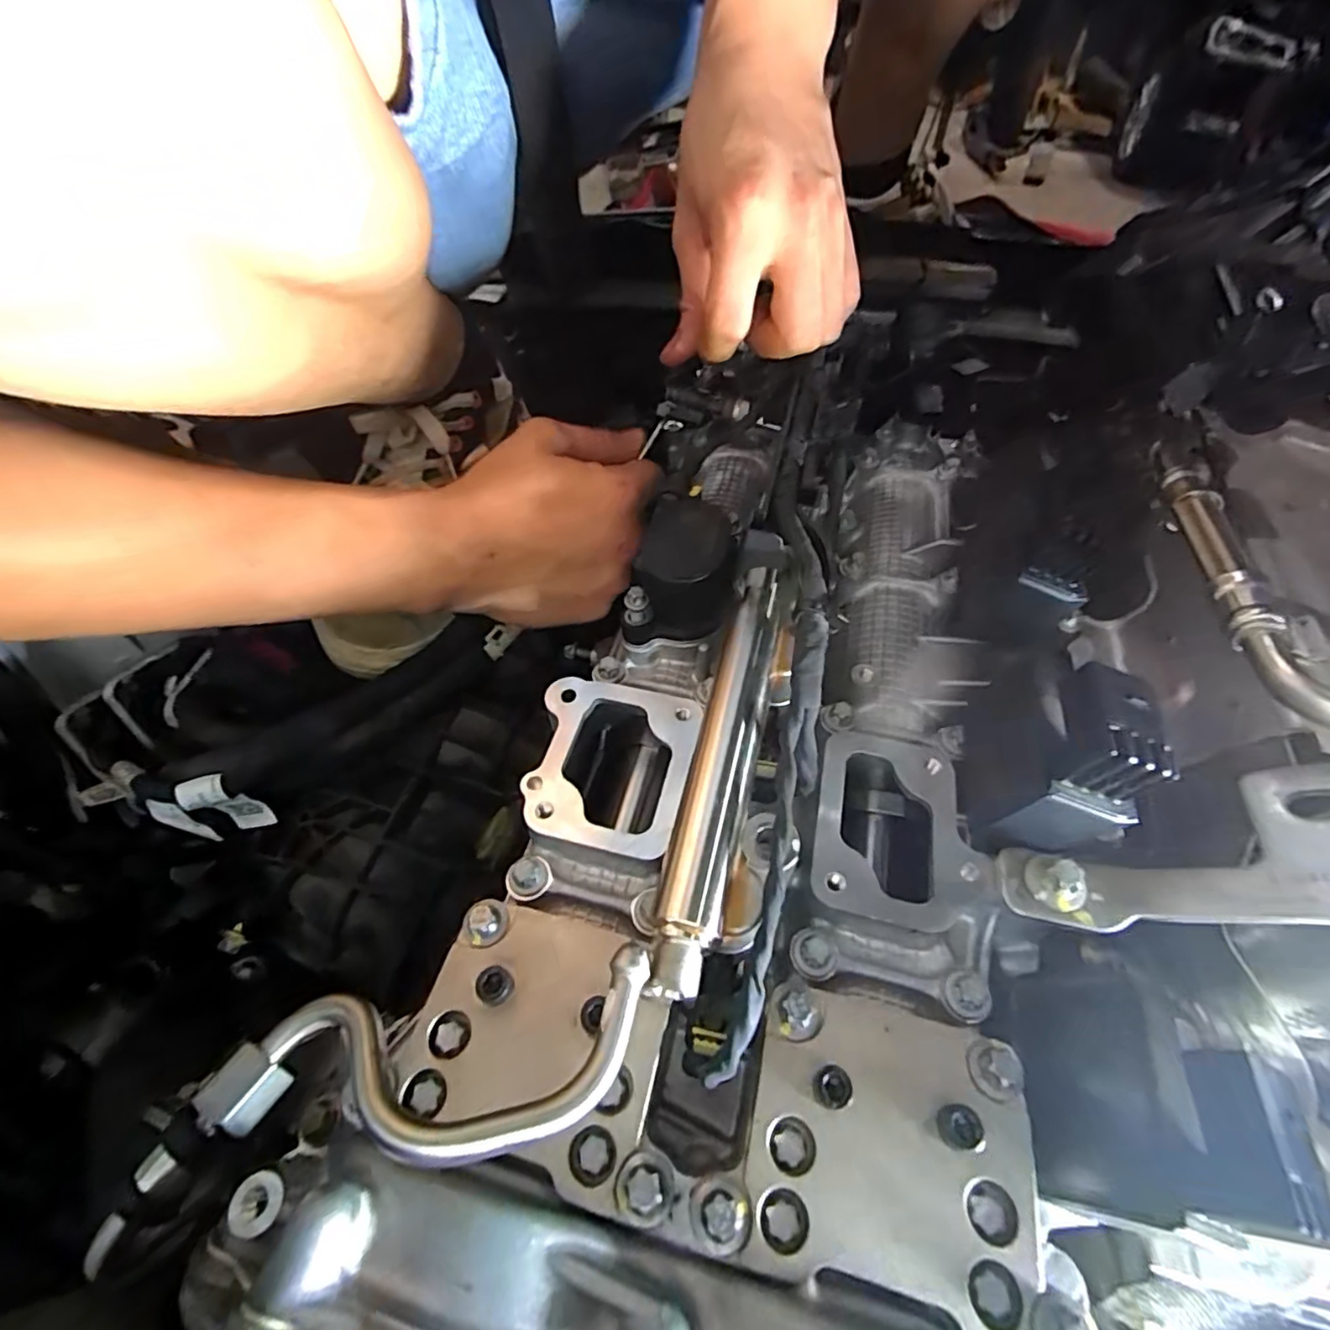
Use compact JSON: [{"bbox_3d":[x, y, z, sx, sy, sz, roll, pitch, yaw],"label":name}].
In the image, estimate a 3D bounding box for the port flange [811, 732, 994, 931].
[{"bbox_3d":[0.080,0.053,0.207,0.055,0.004,0.067,10,51,10],"label":"port flange"}]

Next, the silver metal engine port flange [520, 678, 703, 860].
[{"bbox_3d":[-0.022,0.035,0.222,0.059,0.004,0.064,10,51,10],"label":"silver metal engine port flange"}]

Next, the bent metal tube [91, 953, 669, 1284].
[{"bbox_3d":[-0.067,0.103,0.151,0.129,0.031,0.040,-8,50,-6],"label":"bent metal tube"}]

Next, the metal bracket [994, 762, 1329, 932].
[{"bbox_3d":[0.157,0.054,0.170,0.113,0.021,0.051,-14,46,23],"label":"metal bracket"}]

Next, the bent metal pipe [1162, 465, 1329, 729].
[{"bbox_3d":[0.230,-0.018,0.194,0.108,0.023,0.117,14,52,13],"label":"bent metal pipe"}]

